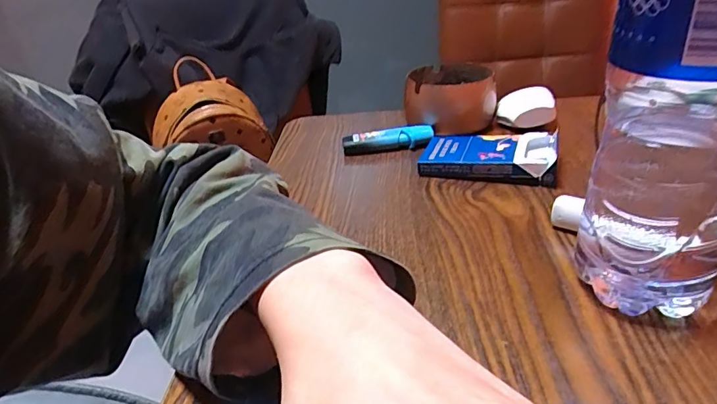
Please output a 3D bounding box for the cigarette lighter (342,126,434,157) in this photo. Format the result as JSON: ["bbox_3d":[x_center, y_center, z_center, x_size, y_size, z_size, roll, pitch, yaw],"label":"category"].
[{"bbox_3d":[0.027,-0.054,0.450,0.081,0.020,0.018,-5,29,2],"label":"cigarette lighter"}]

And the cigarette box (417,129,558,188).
[{"bbox_3d":[0.103,-0.036,0.399,0.104,0.021,0.053,5,31,20],"label":"cigarette box"}]

